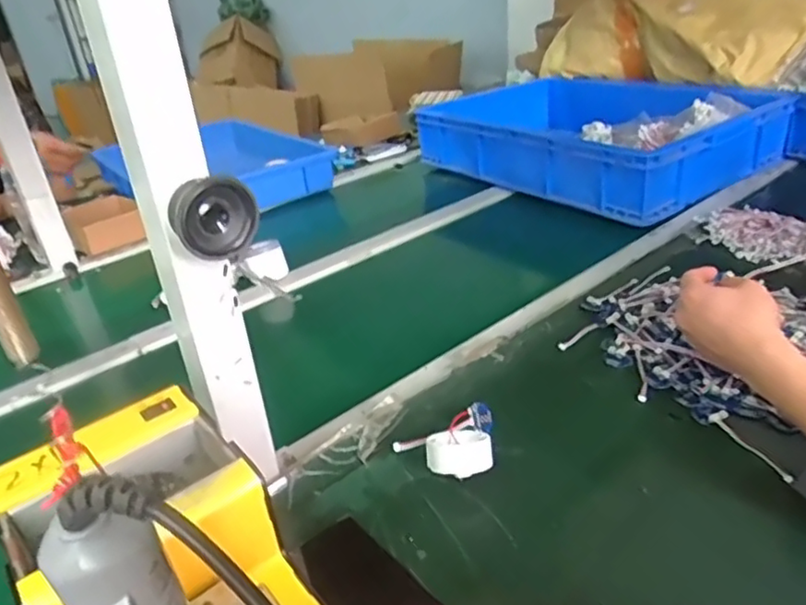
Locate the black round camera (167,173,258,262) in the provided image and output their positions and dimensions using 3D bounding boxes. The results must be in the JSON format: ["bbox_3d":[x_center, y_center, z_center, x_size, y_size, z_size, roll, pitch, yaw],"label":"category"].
[{"bbox_3d":[-0.123,-0.055,0.401,0.053,0.047,0.032,-14,29,-14],"label":"black round camera"}]

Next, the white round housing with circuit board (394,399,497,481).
[{"bbox_3d":[0.038,0.123,0.557,0.087,0.033,0.085,-2,28,7],"label":"white round housing with circuit board"}]

